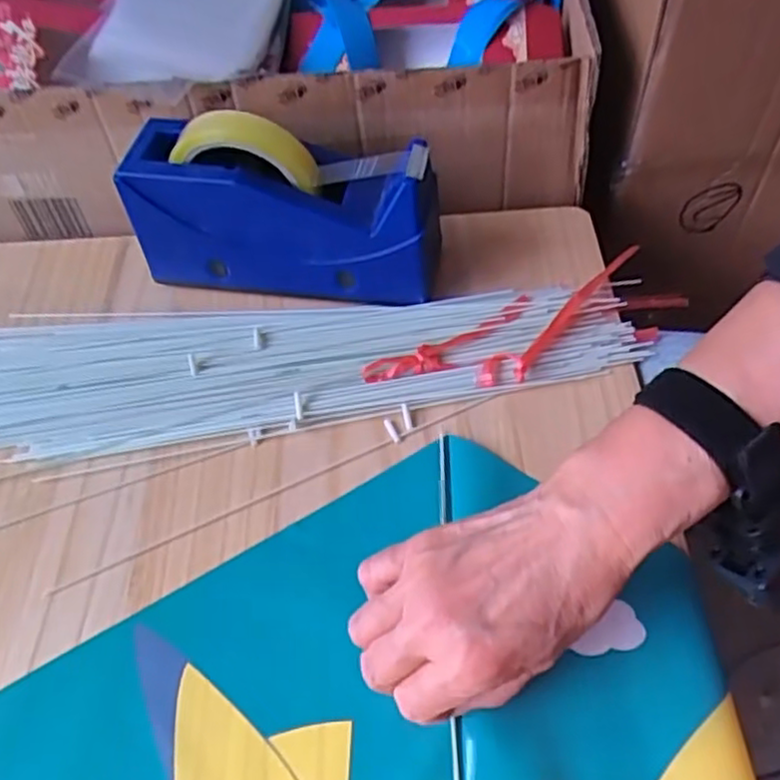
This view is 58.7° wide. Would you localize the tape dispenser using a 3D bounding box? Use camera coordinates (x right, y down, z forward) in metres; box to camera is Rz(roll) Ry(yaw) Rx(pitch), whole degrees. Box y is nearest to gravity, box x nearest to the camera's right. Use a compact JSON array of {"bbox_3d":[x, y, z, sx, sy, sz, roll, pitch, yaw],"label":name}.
[{"bbox_3d":[-0.067,-0.124,0.462,0.205,0.109,0.067,7,56,9],"label":"tape dispenser"}]

